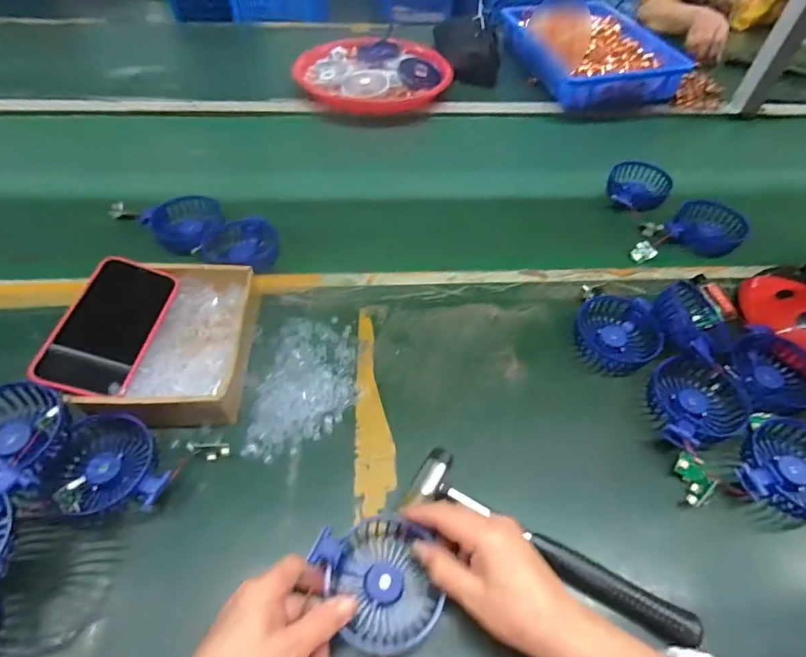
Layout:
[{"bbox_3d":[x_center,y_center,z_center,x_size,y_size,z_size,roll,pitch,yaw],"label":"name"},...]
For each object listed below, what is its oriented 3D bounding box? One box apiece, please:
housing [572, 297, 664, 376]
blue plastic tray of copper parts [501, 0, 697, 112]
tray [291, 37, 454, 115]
[{"bbox_3d":[0.241,0.003,0.528,0.090,0.035,0.086,0,51,-3],"label":"housing"},{"bbox_3d":[0.379,-0.578,0.972,0.248,0.073,0.364,-11,53,-12],"label":"blue plastic tray of copper parts"},{"bbox_3d":[-0.058,-0.493,0.911,0.296,0.049,0.215,-5,52,-7],"label":"tray"}]

